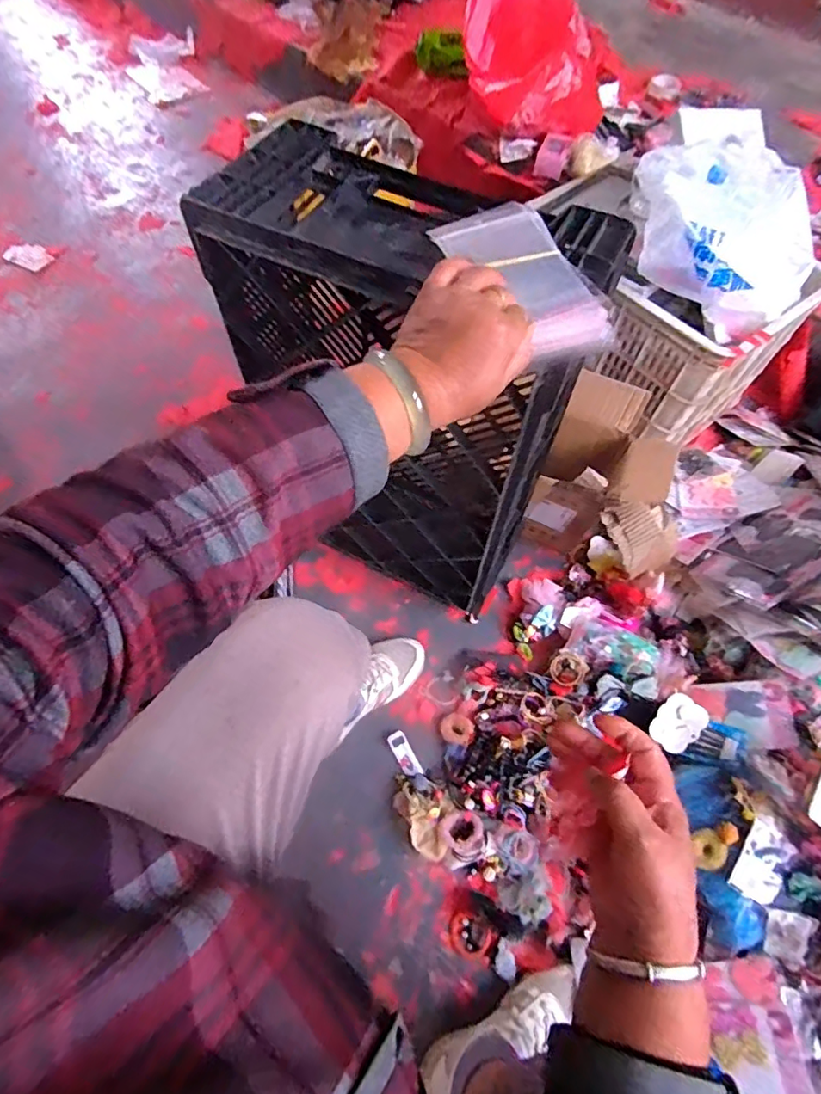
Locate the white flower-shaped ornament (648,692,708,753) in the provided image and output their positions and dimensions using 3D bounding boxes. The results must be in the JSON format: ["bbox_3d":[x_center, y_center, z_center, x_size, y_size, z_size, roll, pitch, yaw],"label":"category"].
[{"bbox_3d":[0.408,0.270,0.811,0.063,0.012,0.081,37,91,14],"label":"white flower-shaped ornament"}]

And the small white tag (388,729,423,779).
[{"bbox_3d":[-0.009,0.320,0.819,0.027,0.005,0.070,-27,66,-15],"label":"small white tag"}]

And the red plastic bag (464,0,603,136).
[{"bbox_3d":[0.294,-1.100,1.174,0.305,0.302,0.335,17,63,7],"label":"red plastic bag"}]

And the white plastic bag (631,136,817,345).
[{"bbox_3d":[0.512,-0.507,0.870,0.305,0.179,0.263,-27,66,-15],"label":"white plastic bag"}]

